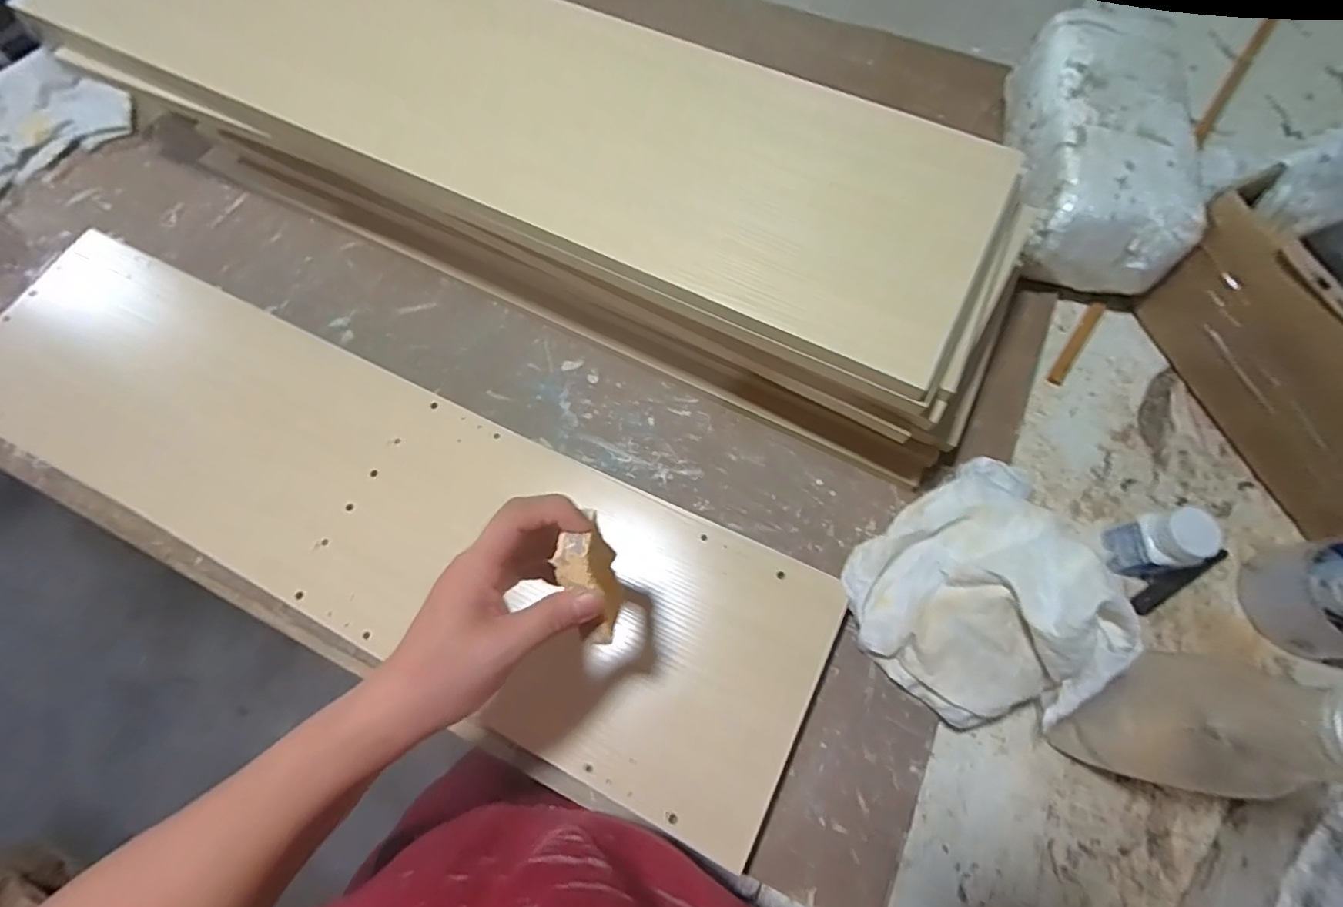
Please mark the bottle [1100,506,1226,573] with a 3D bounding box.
[{"bbox_3d":[0.366,0.067,0.443,0.036,0.081,0.036,-1,71,2],"label":"bottle"}]

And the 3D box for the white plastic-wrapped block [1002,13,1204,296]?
[{"bbox_3d":[0.379,-0.269,0.521,0.120,0.089,0.224,10,71,5],"label":"white plastic-wrapped block"}]

